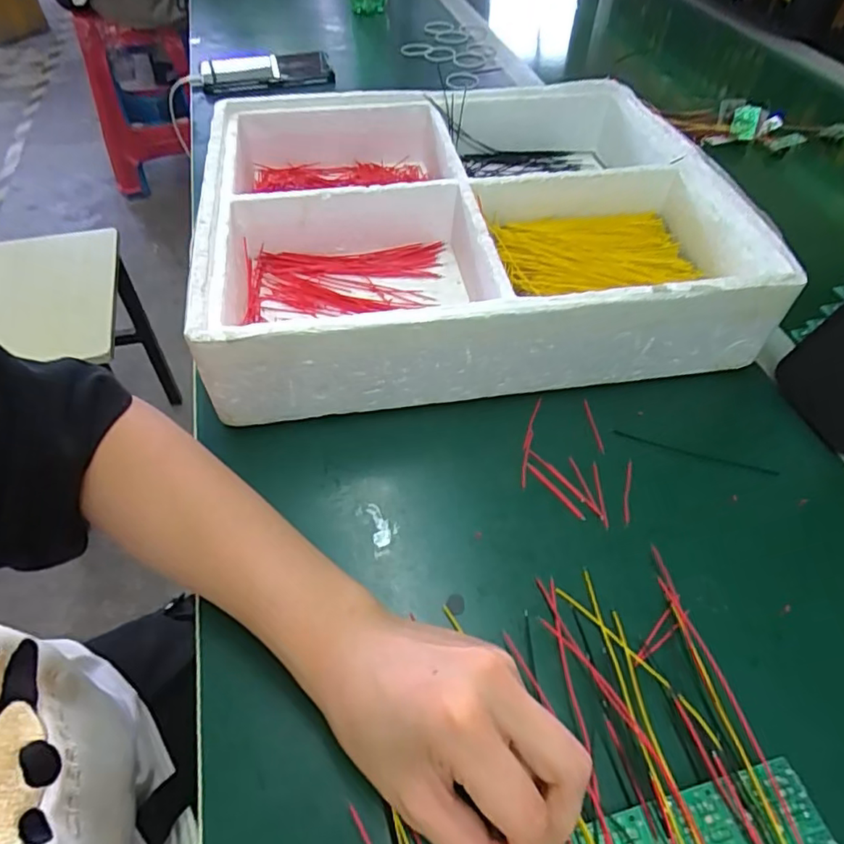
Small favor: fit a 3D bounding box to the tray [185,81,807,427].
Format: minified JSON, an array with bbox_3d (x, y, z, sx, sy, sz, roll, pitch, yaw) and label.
[{"bbox_3d":[0.028,-0.157,0.457,0.372,0.081,0.317,-7,51,-7],"label":"tray"}]

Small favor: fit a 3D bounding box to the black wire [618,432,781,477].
[{"bbox_3d":[0.173,0.019,0.365,0.099,0.004,0.005,15,51,11],"label":"black wire"}]

